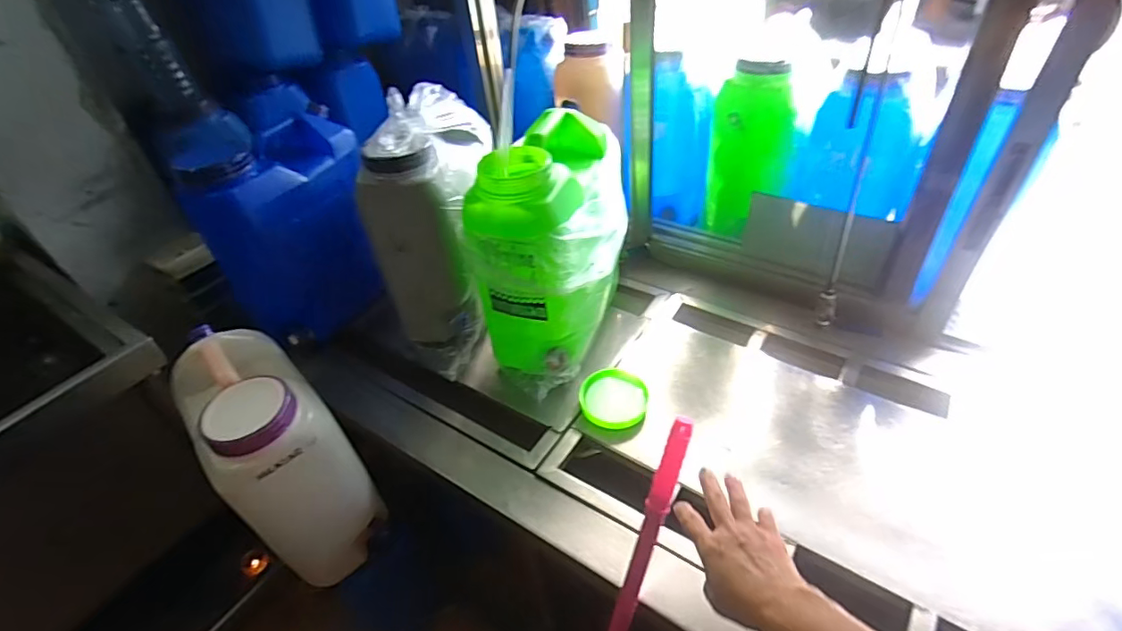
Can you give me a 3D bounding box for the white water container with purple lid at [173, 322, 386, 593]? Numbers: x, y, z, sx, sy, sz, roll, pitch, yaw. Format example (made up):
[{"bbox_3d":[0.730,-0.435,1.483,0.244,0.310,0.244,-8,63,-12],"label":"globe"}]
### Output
[{"bbox_3d":[-0.484,0.228,0.929,0.194,0.397,0.323,-33,47,-26],"label":"white water container with purple lid"}]

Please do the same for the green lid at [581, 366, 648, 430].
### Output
[{"bbox_3d":[0.096,0.148,0.964,0.118,0.030,0.117,-4,41,3],"label":"green lid"}]

